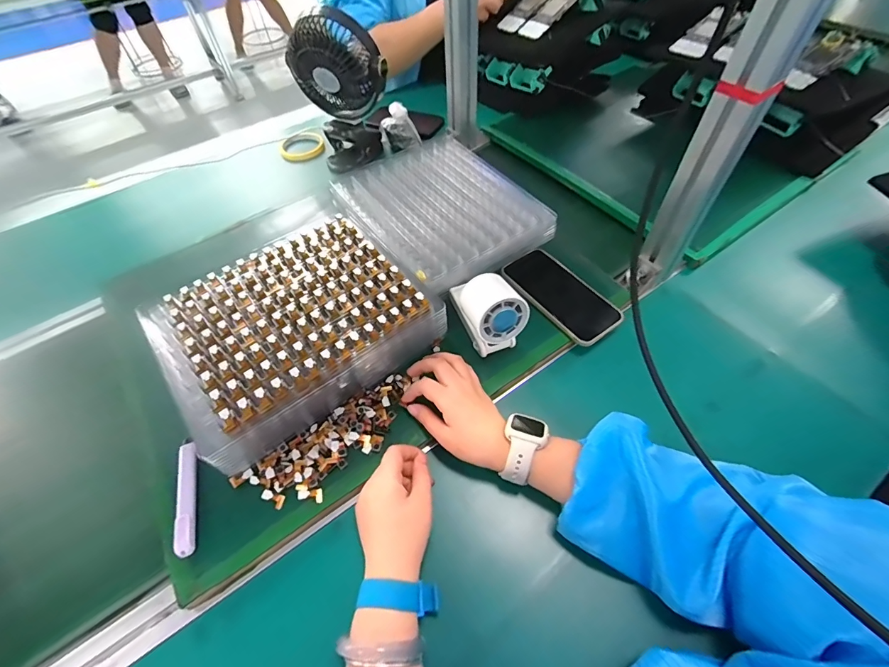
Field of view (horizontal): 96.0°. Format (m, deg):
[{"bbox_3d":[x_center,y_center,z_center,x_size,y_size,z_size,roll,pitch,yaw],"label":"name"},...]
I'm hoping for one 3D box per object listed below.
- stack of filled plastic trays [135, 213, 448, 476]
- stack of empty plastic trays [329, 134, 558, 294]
[{"bbox_3d":[-0.174,-0.015,0.474,0.286,0.061,0.227,-33,58,-18],"label":"stack of filled plastic trays"},{"bbox_3d":[-0.009,-0.194,0.618,0.243,0.041,0.295,-33,58,-18],"label":"stack of empty plastic trays"}]

